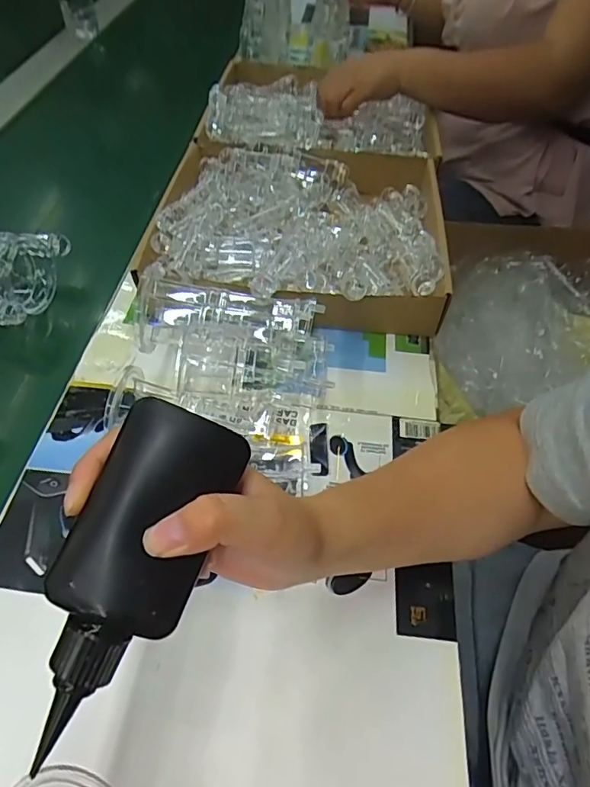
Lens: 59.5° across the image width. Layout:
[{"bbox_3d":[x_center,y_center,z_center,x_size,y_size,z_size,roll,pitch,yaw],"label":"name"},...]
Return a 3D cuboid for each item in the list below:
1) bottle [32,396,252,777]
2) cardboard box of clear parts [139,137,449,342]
[{"bbox_3d":[-0.066,0.070,0.208,0.046,0.030,0.132,17,78,14],"label":"bottle"},{"bbox_3d":[0.009,-0.194,0.584,0.312,0.062,0.290,8,51,5],"label":"cardboard box of clear parts"}]

